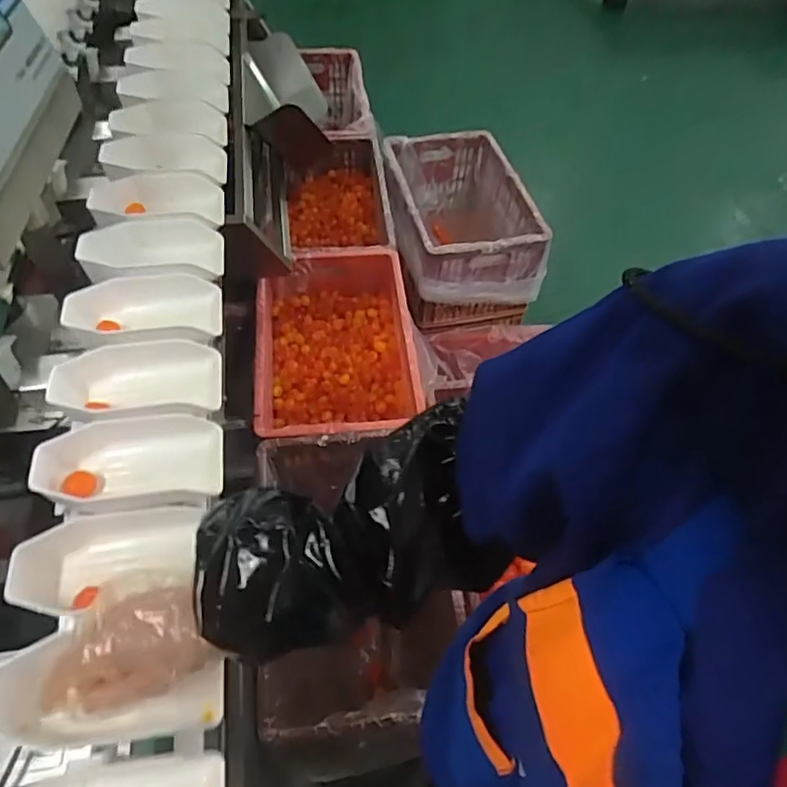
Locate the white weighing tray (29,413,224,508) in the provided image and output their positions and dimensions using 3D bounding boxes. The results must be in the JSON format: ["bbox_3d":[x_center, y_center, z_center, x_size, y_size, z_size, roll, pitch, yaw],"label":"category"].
[{"bbox_3d":[-0.268,0.085,0.610,0.175,0.083,0.095,-4,56,-7],"label":"white weighing tray"}]

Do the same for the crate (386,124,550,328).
[{"bbox_3d":[0.166,-0.447,1.585,0.376,0.270,0.506,-3,56,-6],"label":"crate"}]

